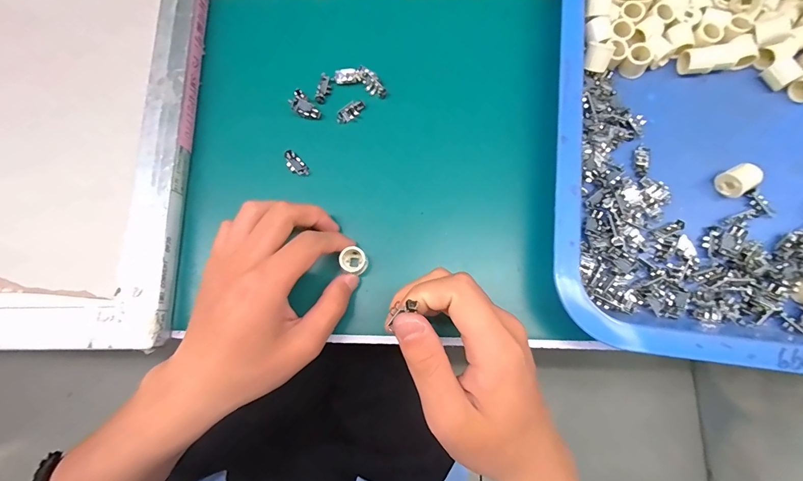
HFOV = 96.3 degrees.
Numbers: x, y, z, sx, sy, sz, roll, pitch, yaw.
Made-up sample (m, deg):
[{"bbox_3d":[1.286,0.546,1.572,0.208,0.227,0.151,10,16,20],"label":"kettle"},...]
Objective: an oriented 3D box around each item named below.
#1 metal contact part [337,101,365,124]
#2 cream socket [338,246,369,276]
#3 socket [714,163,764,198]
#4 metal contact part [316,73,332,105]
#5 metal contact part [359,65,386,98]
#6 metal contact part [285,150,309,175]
[{"bbox_3d":[-0.044,-0.109,0.303,0.026,0.006,0.011,-42,79,-8],"label":"metal contact part"},{"bbox_3d":[-0.035,0.016,0.270,0.018,0.021,0.019,0,77,1],"label":"cream socket"},{"bbox_3d":[0.249,-0.045,0.267,0.022,0.018,0.020,-30,78,-6],"label":"socket"},{"bbox_3d":[-0.066,-0.130,0.308,0.011,0.004,0.027,15,77,5],"label":"metal contact part"},{"bbox_3d":[-0.025,-0.135,0.305,0.013,0.010,0.030,-42,97,-8],"label":"metal contact part"},{"bbox_3d":[-0.087,-0.062,0.295,0.012,0.004,0.025,-40,79,-8],"label":"metal contact part"}]

